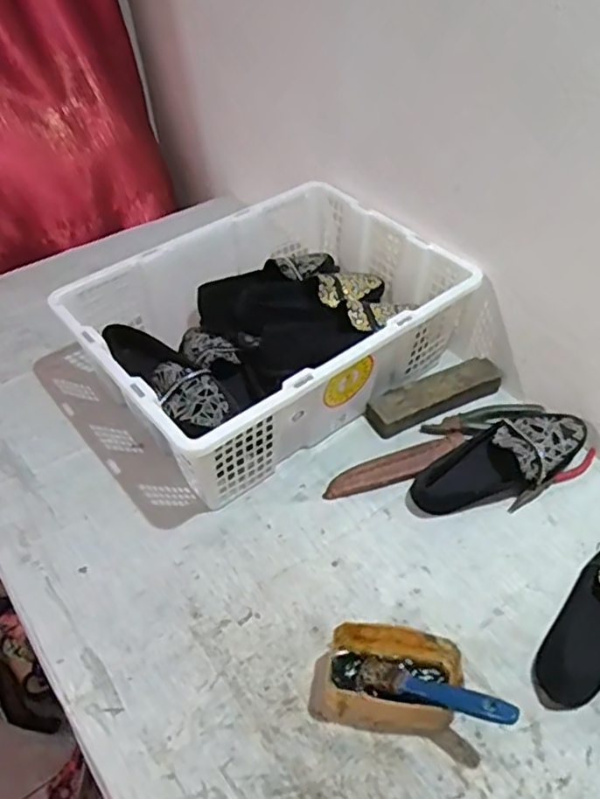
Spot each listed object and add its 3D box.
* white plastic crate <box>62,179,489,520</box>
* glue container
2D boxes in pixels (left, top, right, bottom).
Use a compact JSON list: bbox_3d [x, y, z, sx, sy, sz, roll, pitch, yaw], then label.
[{"bbox_3d":[-0.034,-0.094,0.896,0.471,0.166,0.337,-31,53,-26],"label":"white plastic crate"},{"bbox_3d":[0.082,0.269,0.619,0.138,0.063,0.076,4,46,5],"label":"glue container"}]

